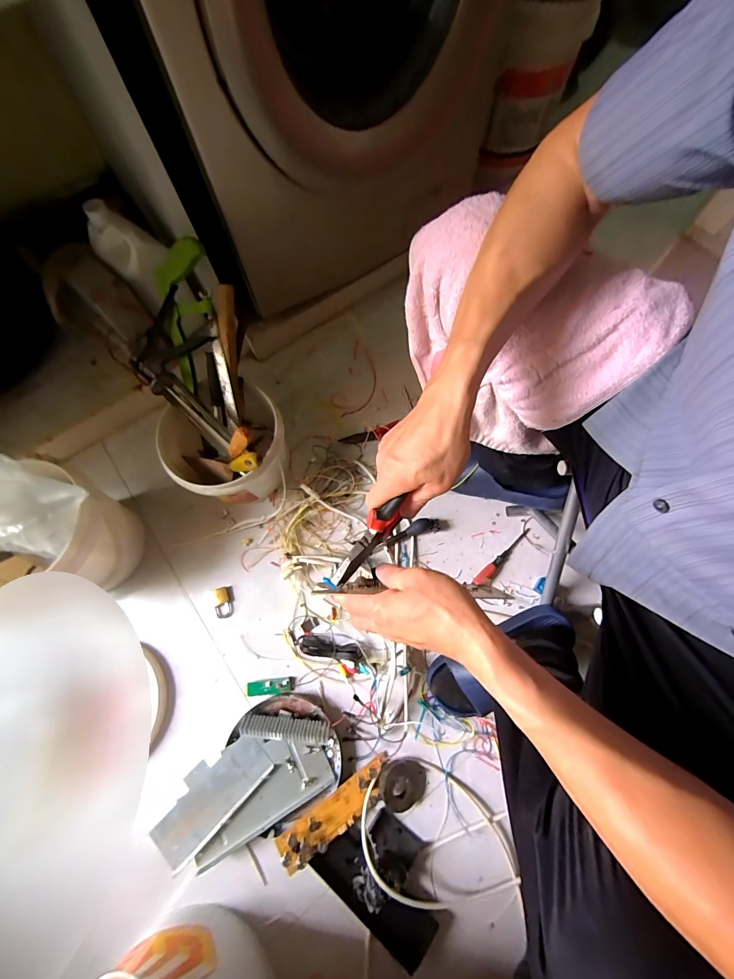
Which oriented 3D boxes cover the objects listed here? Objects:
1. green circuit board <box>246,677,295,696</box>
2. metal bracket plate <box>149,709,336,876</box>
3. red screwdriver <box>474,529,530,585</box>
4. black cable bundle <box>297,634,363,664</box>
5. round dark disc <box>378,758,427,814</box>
[{"bbox_3d":[-0.181,0.368,0.671,0.087,0.010,0.024,-7,72,0],"label":"green circuit board"},{"bbox_3d":[-0.202,0.492,0.614,0.300,0.051,0.163,-28,74,-7],"label":"metal bracket plate"},{"bbox_3d":[0.280,0.137,0.730,0.169,0.030,0.021,-39,75,-10],"label":"red screwdriver"},{"bbox_3d":[-0.071,0.305,0.688,0.121,0.013,0.034,9,73,5],"label":"black cable bundle"},{"bbox_3d":[0.061,0.504,0.613,0.078,0.023,0.078,5,71,-15],"label":"round dark disc"}]

